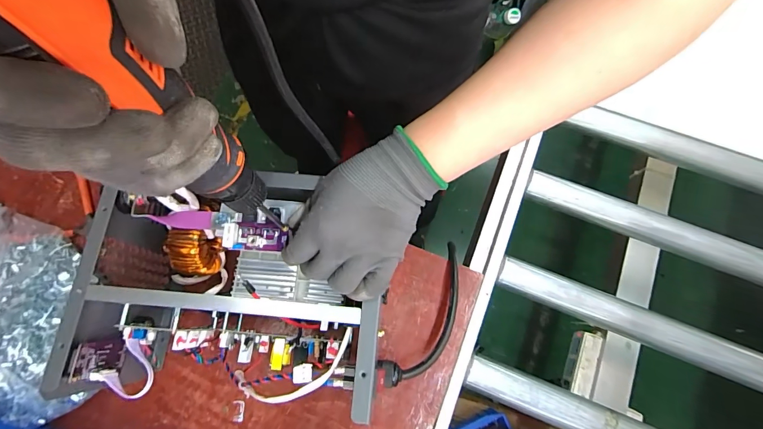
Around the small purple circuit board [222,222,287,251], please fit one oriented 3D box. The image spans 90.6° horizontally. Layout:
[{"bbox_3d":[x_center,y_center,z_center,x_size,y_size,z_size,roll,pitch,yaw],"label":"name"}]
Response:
[{"bbox_3d":[-0.120,0.022,0.359,0.055,0.015,0.026,3,73,-11],"label":"small purple circuit board"}]

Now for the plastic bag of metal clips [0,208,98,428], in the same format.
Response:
[{"bbox_3d":[-0.423,0.096,0.427,0.140,0.099,0.277,-31,76,-8],"label":"plastic bag of metal clips"}]

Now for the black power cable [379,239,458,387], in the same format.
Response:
[{"bbox_3d":[0.062,0.120,0.448,0.055,0.049,0.183,33,76,9],"label":"black power cable"}]

